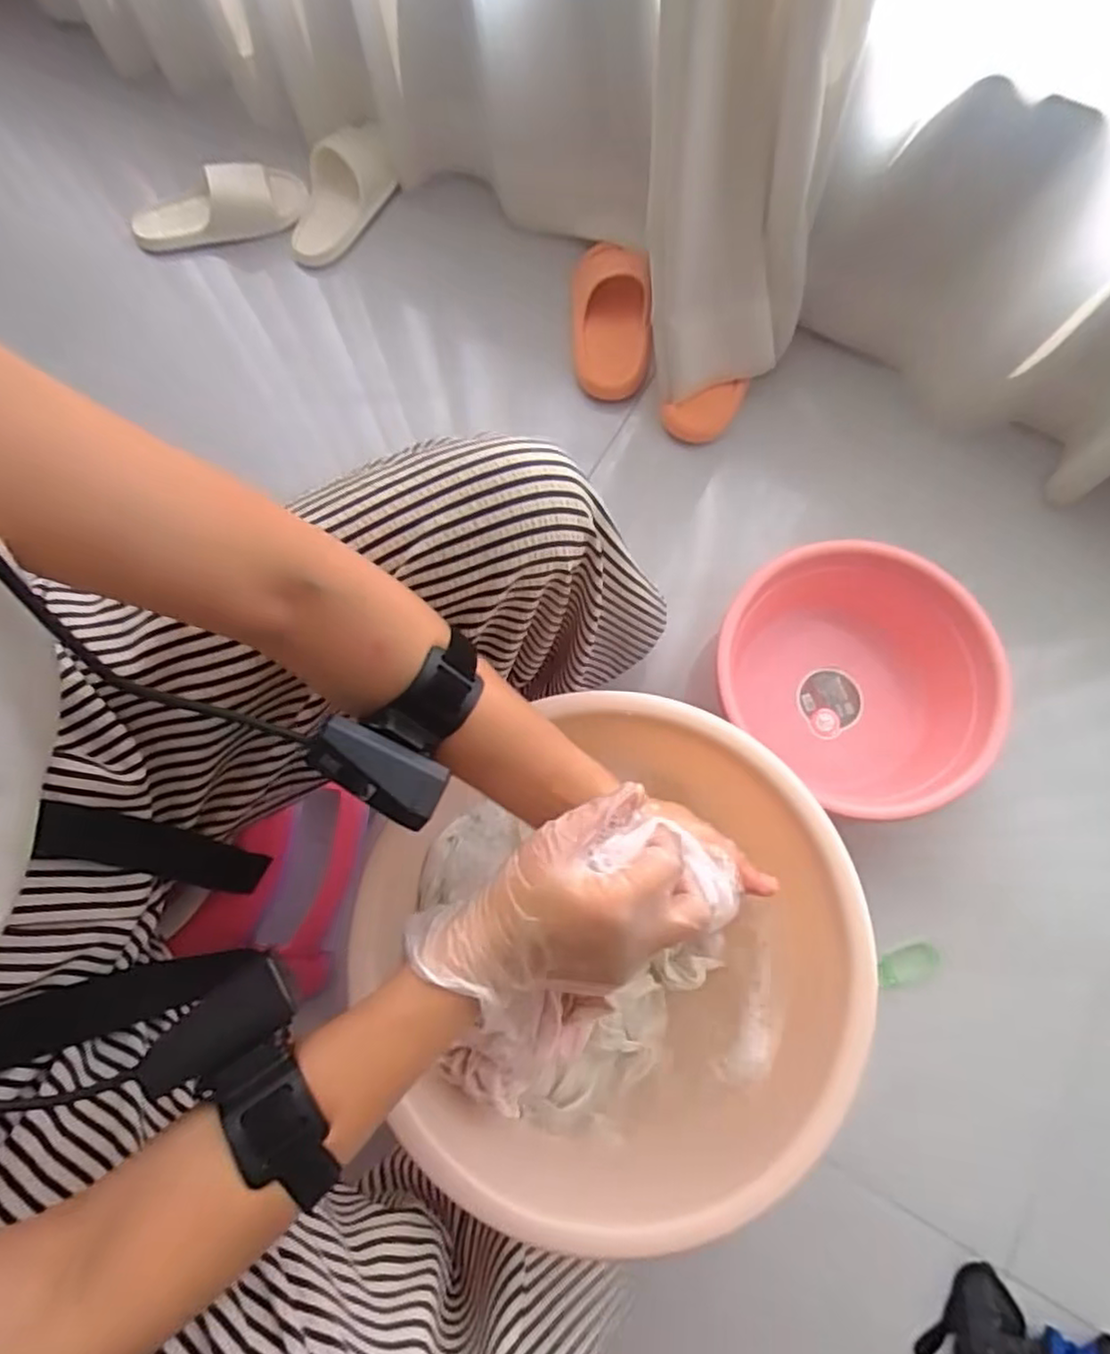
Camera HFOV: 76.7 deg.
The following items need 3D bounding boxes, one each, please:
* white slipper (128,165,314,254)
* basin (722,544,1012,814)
[{"bbox_3d":[-0.485,-0.674,1.012,0.255,0.066,0.085,0,74,1],"label":"white slipper"},{"bbox_3d":[0.347,-0.005,0.801,0.276,0.148,0.286,0,74,1],"label":"basin"}]

